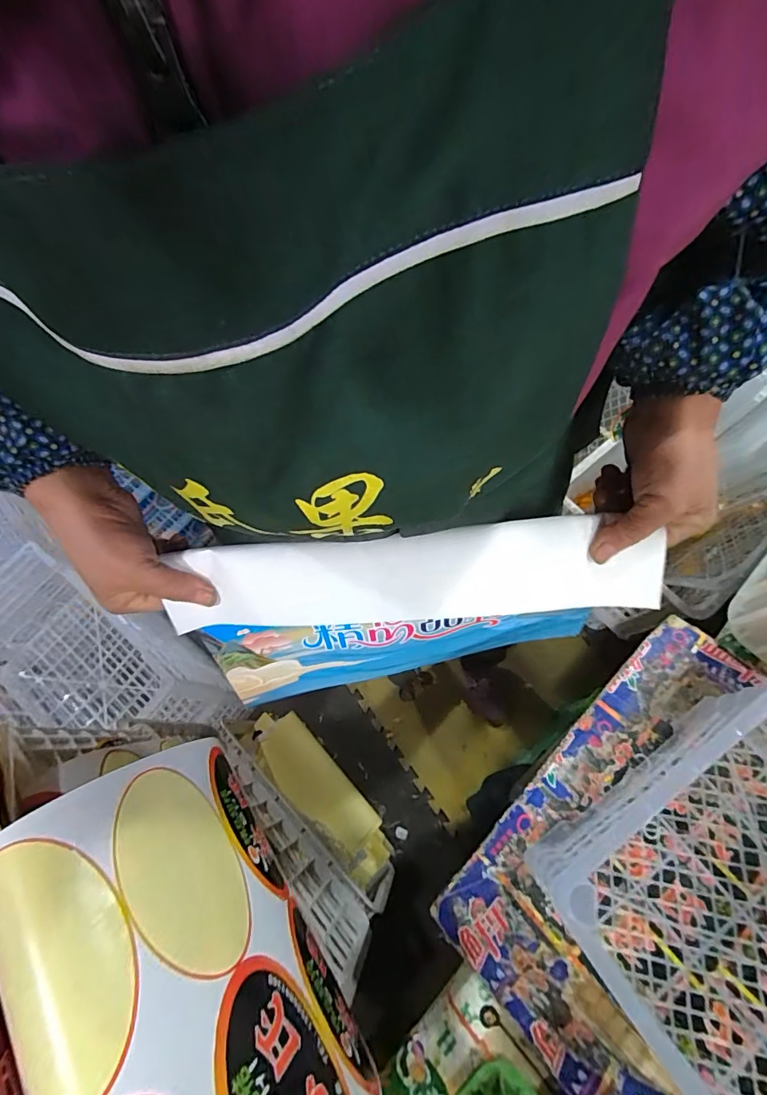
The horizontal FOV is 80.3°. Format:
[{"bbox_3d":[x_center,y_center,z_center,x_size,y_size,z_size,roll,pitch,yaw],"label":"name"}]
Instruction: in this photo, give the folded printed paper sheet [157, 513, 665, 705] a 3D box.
[{"bbox_3d":[0.021,0.059,0.424,0.364,0.225,0.082,-9,67,-1],"label":"folded printed paper sheet"}]

